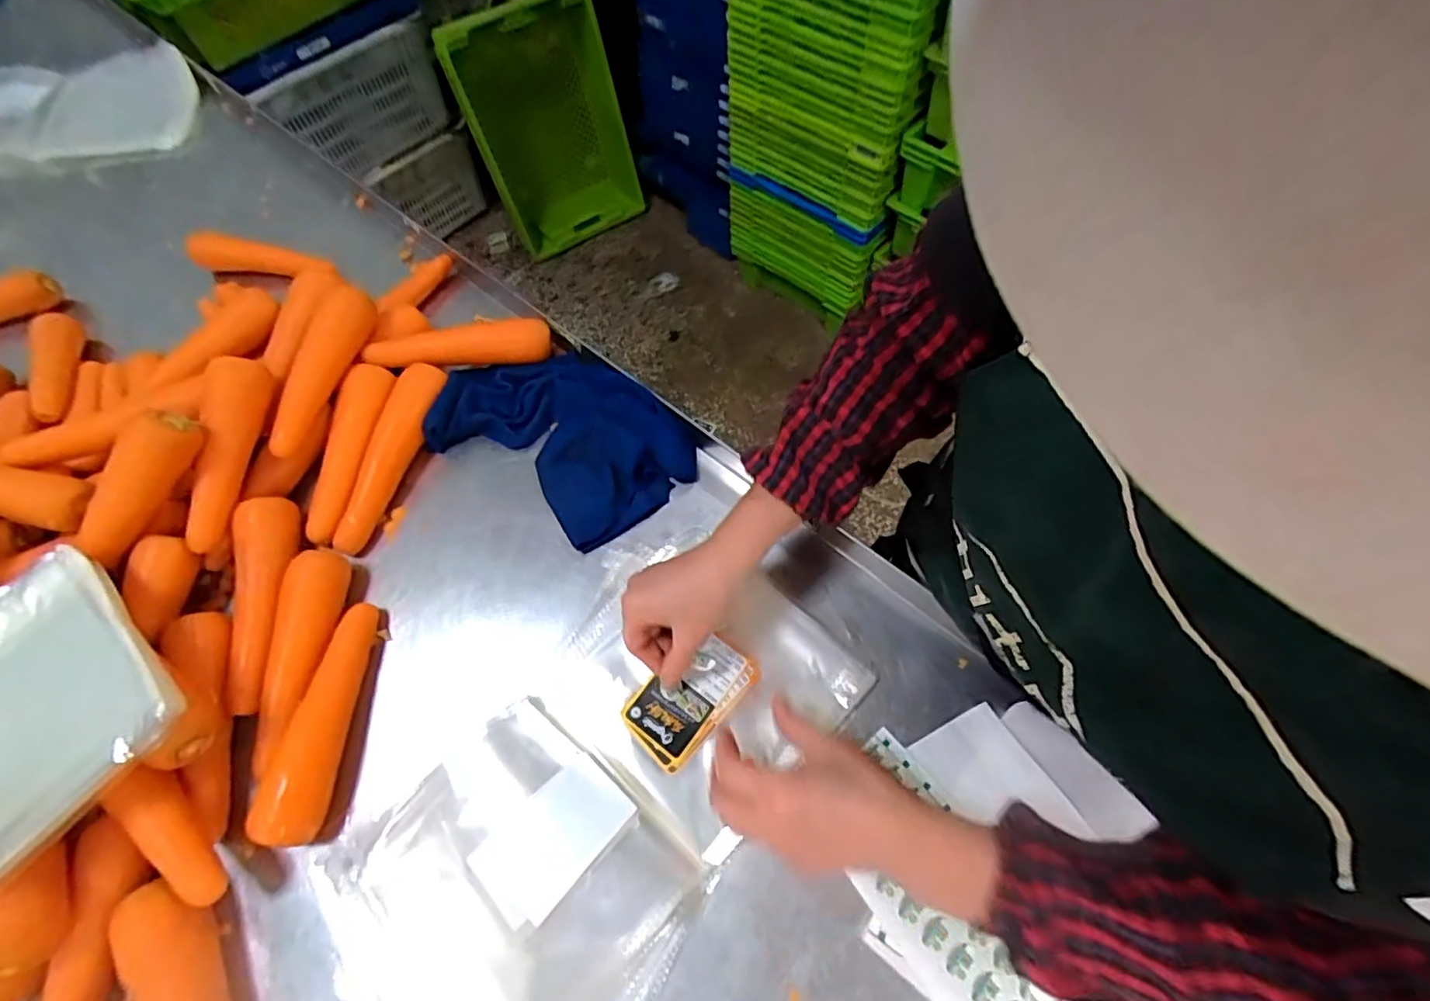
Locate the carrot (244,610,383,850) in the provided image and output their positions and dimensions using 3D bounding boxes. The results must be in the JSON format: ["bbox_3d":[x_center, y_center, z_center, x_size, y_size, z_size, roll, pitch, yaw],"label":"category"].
[{"bbox_3d":[-0.326,0.179,0.510,0.035,0.042,0.184,1,65,4],"label":"carrot"}]

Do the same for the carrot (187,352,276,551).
[{"bbox_3d":[-0.453,-0.045,0.566,0.039,0.037,0.174,8,84,7],"label":"carrot"}]

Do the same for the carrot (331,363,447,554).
[{"bbox_3d":[-0.331,-0.047,0.620,0.039,0.046,0.203,15,67,10],"label":"carrot"}]

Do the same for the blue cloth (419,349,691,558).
[{"bbox_3d":[-0.164,-0.077,0.634,0.272,0.040,0.167,31,70,16],"label":"blue cloth"}]

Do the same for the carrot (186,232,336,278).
[{"bbox_3d":[-0.576,-0.303,0.769,0.222,0.035,0.033,15,64,9],"label":"carrot"}]

